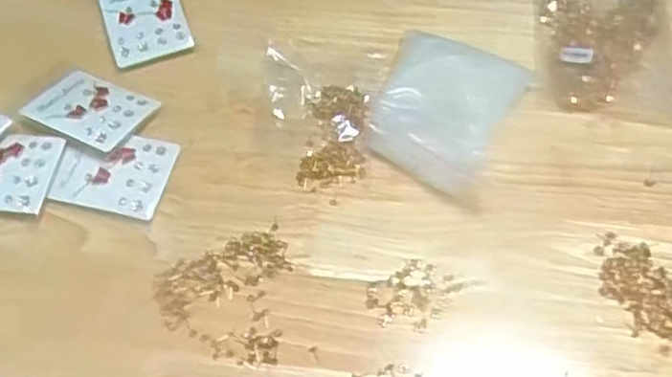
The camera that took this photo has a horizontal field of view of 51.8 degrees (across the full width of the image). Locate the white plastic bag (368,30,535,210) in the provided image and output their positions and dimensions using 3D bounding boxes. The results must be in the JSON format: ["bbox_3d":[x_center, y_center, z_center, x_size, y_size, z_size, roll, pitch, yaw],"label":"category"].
[{"bbox_3d":[0.102,-0.081,0.651,0.126,0.050,0.153,22,64,13],"label":"white plastic bag"}]

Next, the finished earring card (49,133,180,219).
[{"bbox_3d":[-0.205,-0.016,0.638,0.102,0.010,0.080,11,64,9],"label":"finished earring card"}]

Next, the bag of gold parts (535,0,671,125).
[{"bbox_3d":[0.274,-0.152,0.700,0.132,0.022,0.178,6,61,5],"label":"bag of gold parts"}]

